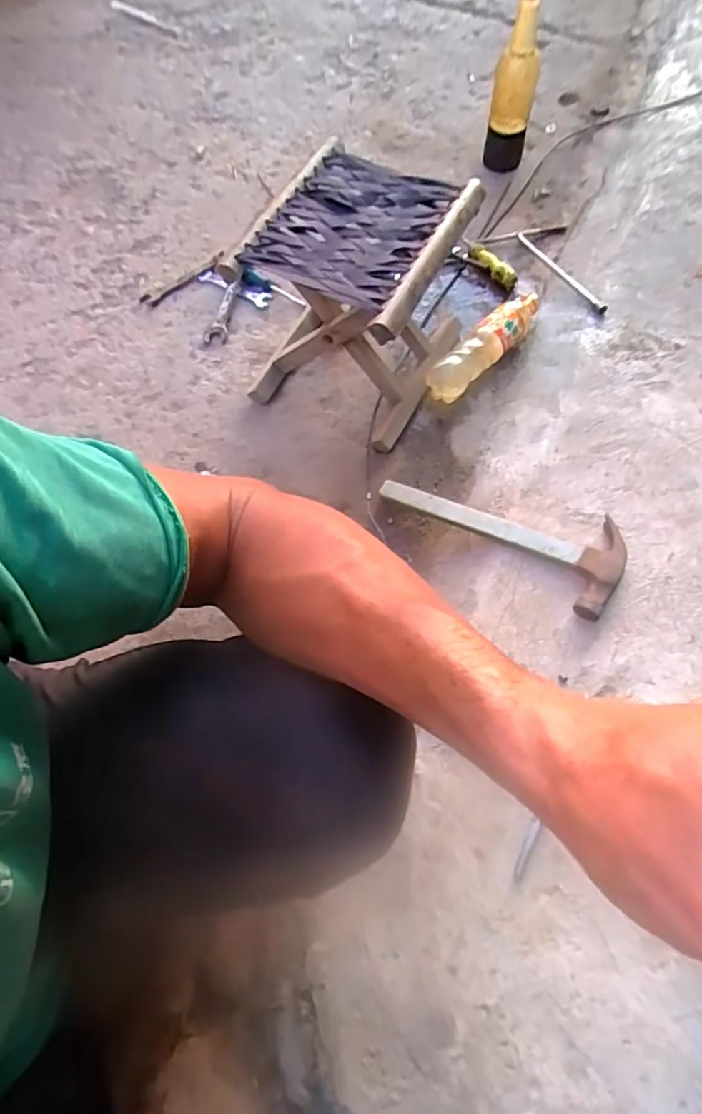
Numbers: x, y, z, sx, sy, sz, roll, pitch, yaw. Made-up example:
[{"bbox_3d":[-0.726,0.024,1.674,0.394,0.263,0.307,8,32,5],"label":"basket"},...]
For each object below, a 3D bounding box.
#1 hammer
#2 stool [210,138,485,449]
[{"bbox_3d":[0.174,-0.036,0.701,0.324,0.025,0.113,27,68,33],"label":"hammer"},{"bbox_3d":[0.009,-0.361,0.791,0.247,0.256,0.263,26,68,14],"label":"stool"}]

